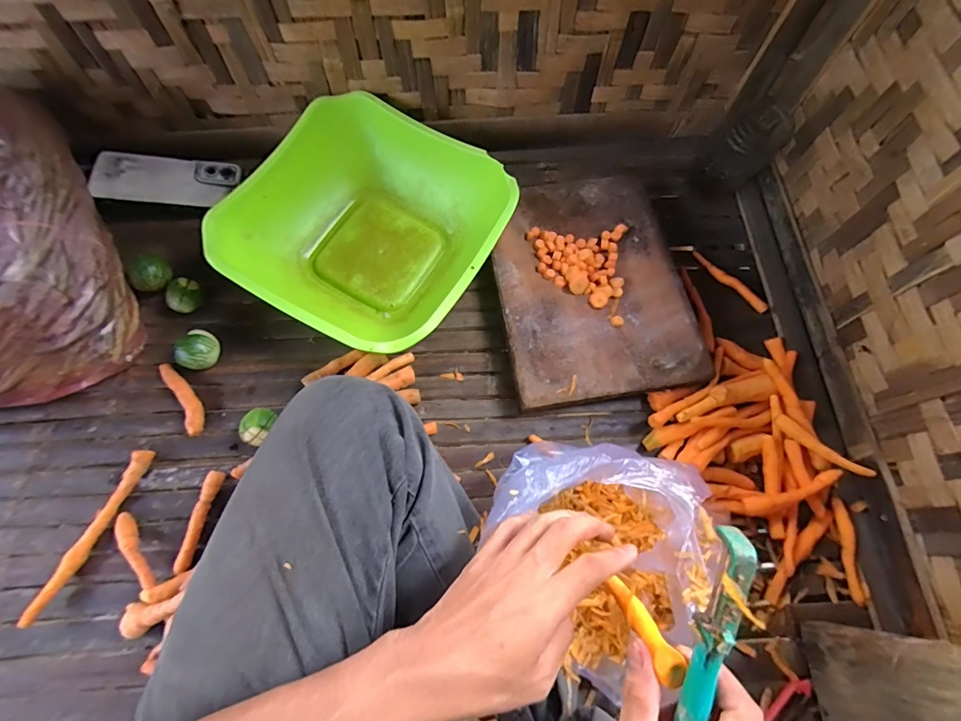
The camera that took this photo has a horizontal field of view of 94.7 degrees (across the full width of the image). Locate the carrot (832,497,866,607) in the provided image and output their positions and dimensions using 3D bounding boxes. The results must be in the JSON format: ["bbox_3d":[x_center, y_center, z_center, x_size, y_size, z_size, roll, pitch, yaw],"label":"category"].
[{"bbox_3d":[0.386,0.199,0.466,0.014,0.018,0.101,2,69,1],"label":"carrot"}]

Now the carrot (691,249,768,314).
[{"bbox_3d":[0.327,-0.105,0.585,0.014,0.018,0.115,-37,73,-13],"label":"carrot"}]

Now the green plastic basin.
[{"bbox_3d":[-0.126,-0.154,0.541,0.280,0.100,0.281,28,72,11],"label":"green plastic basin"}]

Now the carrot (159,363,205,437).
[{"bbox_3d":[-0.333,0.040,0.497,0.021,0.020,0.087,-31,72,-11],"label":"carrot"}]

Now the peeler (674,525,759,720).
[{"bbox_3d":[0.121,0.151,0.235,0.013,0.020,0.130,8,104,4],"label":"peeler"}]

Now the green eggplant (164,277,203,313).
[{"bbox_3d":[-0.354,-0.078,0.527,0.034,0.030,0.029,-21,70,-7],"label":"green eggplant"}]

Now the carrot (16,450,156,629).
[{"bbox_3d":[-0.394,0.174,0.448,0.014,0.019,0.178,20,70,8],"label":"carrot"}]

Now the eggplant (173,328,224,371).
[{"bbox_3d":[-0.319,-0.010,0.504,0.036,0.043,0.044,30,72,11],"label":"eggplant"}]

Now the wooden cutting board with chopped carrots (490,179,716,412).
[{"bbox_3d":[0.134,-0.096,0.552,0.228,0.039,0.298,-9,69,-3],"label":"wooden cutting board with chopped carrots"}]

